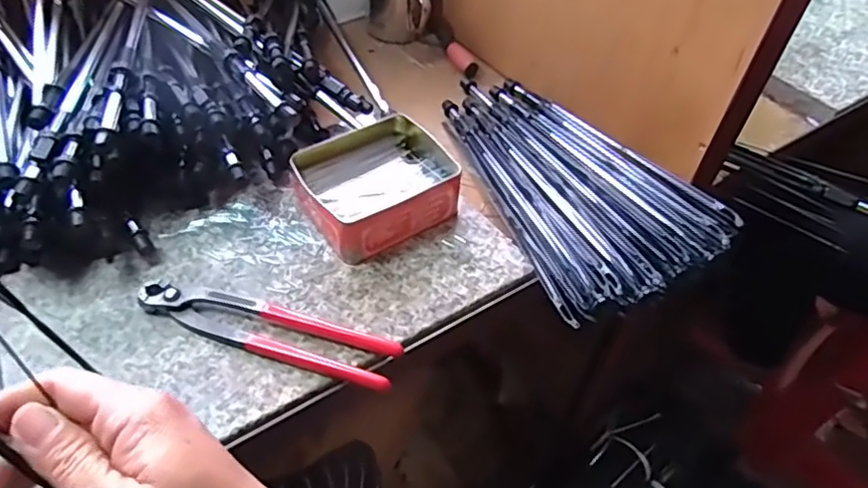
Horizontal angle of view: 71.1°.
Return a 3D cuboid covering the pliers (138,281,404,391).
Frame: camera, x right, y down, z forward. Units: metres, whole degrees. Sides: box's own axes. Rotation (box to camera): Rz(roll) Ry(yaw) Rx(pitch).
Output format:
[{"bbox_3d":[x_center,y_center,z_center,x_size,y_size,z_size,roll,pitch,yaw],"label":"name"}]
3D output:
[{"bbox_3d":[-0.123,0.061,0.447,0.199,0.015,0.040,15,49,9],"label":"pliers"}]

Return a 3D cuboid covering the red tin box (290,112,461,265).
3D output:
[{"bbox_3d":[-0.046,-0.054,0.530,0.139,0.048,0.110,-23,54,-23],"label":"red tin box"}]

